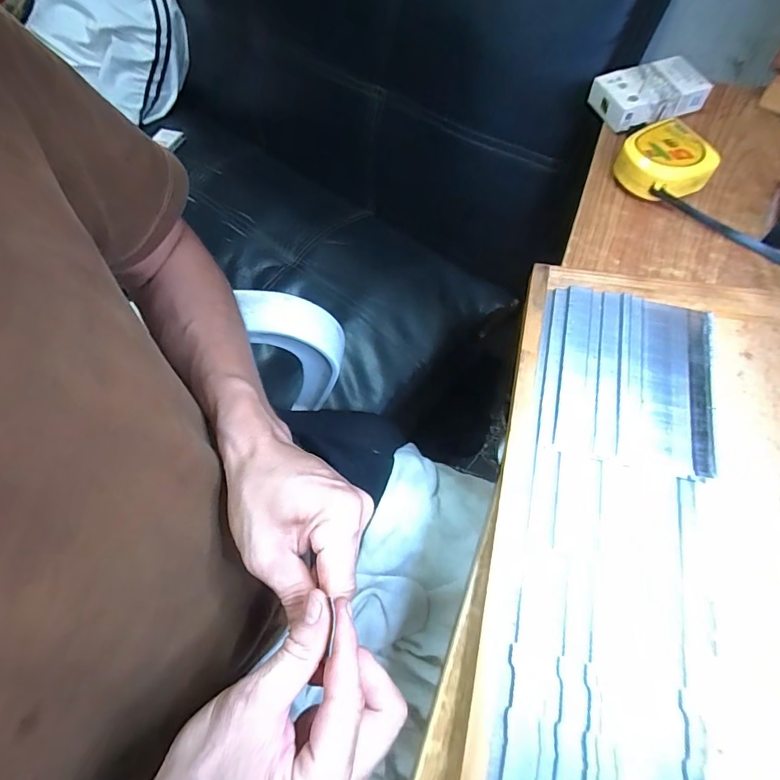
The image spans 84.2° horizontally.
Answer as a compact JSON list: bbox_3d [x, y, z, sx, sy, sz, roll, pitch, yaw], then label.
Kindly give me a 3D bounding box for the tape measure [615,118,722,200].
[{"bbox_3d":[0.231,-0.191,0.363,0.061,0.032,0.063,-26,67,-9],"label":"tape measure"}]

